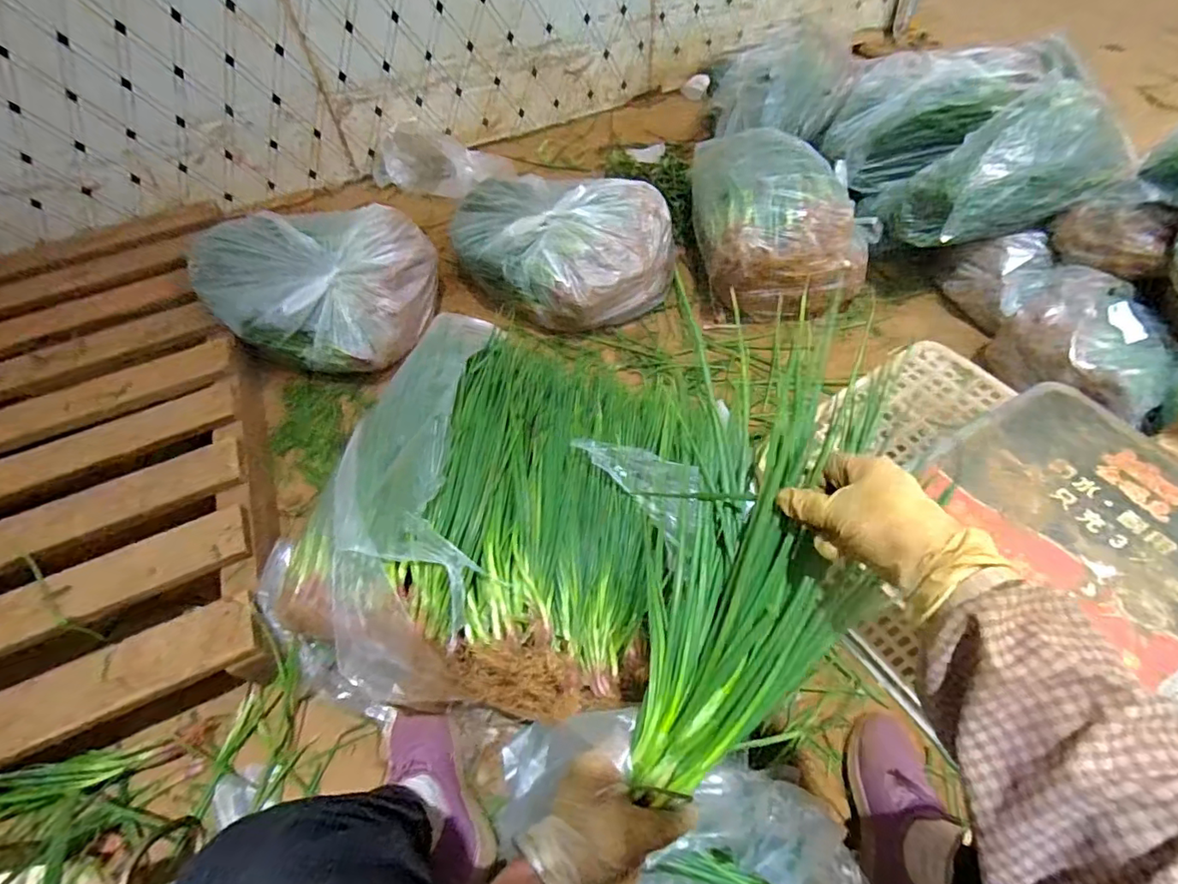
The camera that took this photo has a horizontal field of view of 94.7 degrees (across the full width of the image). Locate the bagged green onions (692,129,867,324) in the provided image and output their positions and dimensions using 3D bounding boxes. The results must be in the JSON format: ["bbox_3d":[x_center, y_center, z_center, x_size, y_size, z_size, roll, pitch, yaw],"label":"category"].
[{"bbox_3d":[0.397,-0.483,1.165,0.321,0.221,0.413,-3,55,2],"label":"bagged green onions"}]

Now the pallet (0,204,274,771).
[{"bbox_3d":[-1.171,0.041,0.964,1.066,0.144,1.221,-22,57,-11],"label":"pallet"}]

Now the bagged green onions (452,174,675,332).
[{"bbox_3d":[-0.070,-0.402,1.128,0.480,0.173,0.287,6,56,8],"label":"bagged green onions"}]

